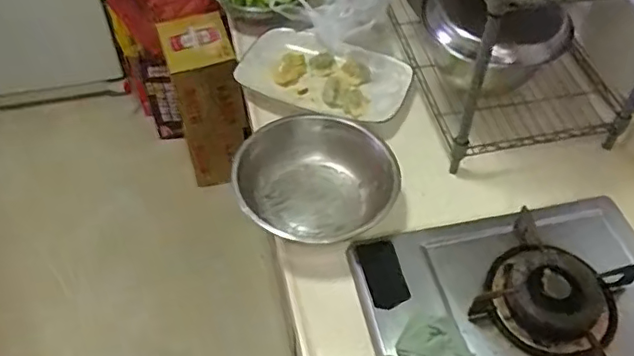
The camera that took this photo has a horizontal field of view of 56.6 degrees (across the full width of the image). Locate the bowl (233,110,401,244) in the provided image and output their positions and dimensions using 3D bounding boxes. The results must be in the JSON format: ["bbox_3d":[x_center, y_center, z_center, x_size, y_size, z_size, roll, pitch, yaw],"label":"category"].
[{"bbox_3d":[-0.001,0.006,0.868,0.222,0.098,0.197,-3,50,-3],"label":"bowl"}]

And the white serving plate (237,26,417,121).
[{"bbox_3d":[0.015,-0.183,1.037,0.287,0.055,0.163,16,52,13],"label":"white serving plate"}]

